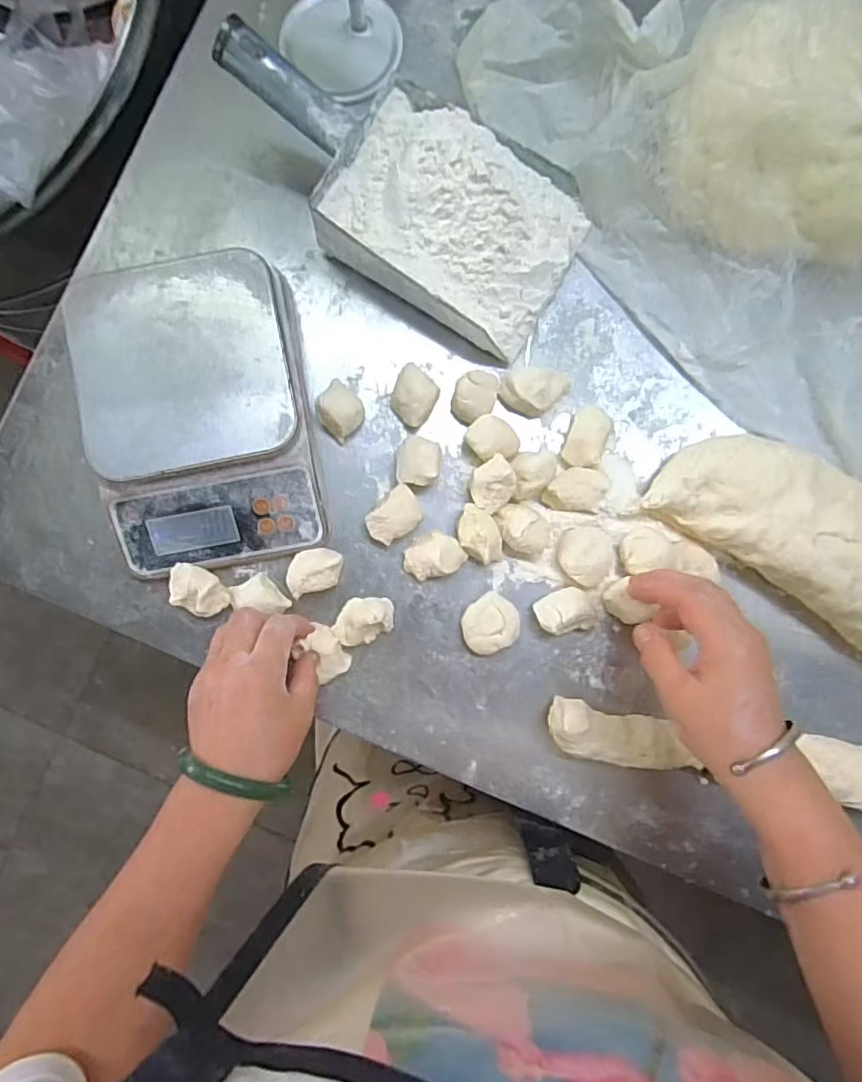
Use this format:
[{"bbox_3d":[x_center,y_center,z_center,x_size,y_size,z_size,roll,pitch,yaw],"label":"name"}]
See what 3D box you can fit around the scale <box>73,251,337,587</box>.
[{"bbox_3d":[-0.165,-0.090,0.434,0.154,0.039,0.215,-9,87,0],"label":"scale"}]

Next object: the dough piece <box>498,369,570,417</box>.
[{"bbox_3d":[0.079,-0.112,0.454,0.052,0.022,0.032,-3,87,0],"label":"dough piece"}]

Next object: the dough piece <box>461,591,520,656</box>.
[{"bbox_3d":[0.045,0.061,0.449,0.044,0.018,0.039,-31,87,-1],"label":"dough piece"}]

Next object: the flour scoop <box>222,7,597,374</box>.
[{"bbox_3d":[-0.022,-0.256,0.434,0.265,0.071,0.138,27,87,2],"label":"flour scoop"}]

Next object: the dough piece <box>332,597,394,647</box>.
[{"bbox_3d":[-0.050,0.060,0.445,0.042,0.030,0.035,-2,87,0],"label":"dough piece"}]

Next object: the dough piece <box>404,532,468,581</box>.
[{"bbox_3d":[0.002,0.010,0.451,0.044,0.021,0.032,-16,87,-1],"label":"dough piece"}]

